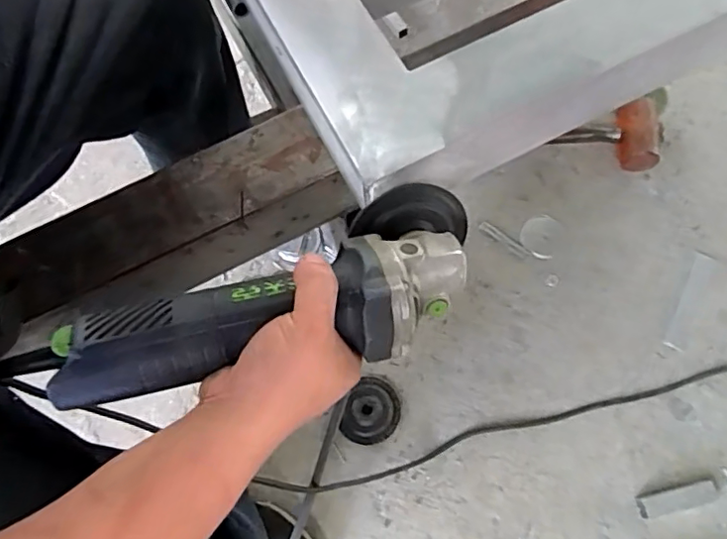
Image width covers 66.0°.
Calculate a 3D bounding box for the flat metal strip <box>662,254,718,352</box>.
[{"bbox_3d":[0.495,0.047,0.845,0.033,0.004,0.163,26,73,13],"label":"flat metal strip"}]

